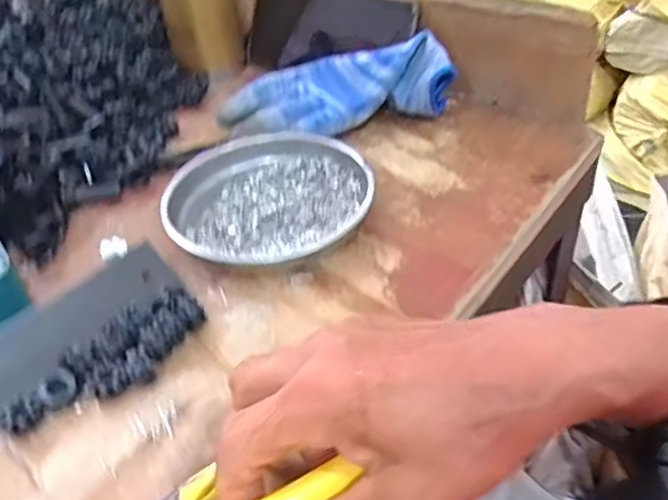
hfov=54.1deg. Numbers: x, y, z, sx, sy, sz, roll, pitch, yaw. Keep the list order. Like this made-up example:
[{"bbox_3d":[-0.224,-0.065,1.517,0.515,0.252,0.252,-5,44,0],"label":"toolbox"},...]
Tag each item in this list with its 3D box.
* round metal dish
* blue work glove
[{"bbox_3d":[-0.043,-0.036,0.416,0.128,0.022,0.109,-27,45,-24],"label":"round metal dish"},{"bbox_3d":[-0.001,-0.117,0.480,0.169,0.058,0.075,-3,41,3],"label":"blue work glove"}]

